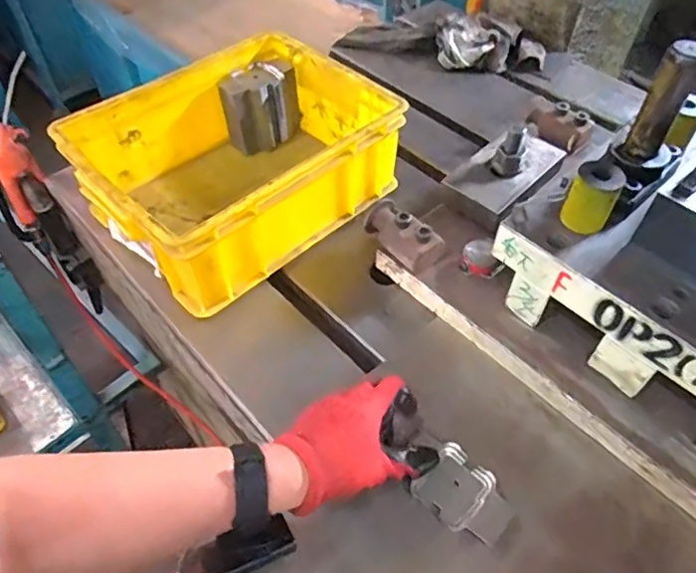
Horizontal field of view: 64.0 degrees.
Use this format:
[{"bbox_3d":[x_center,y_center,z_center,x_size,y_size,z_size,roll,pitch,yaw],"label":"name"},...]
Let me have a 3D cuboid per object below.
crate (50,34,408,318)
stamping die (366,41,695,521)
[{"bbox_3d":[-0.136,-0.157,0.690,0.340,0.132,0.289,-33,58,-24],"label":"crate"},{"bbox_3d":[0.338,-0.022,0.515,0.344,0.233,0.597,-33,58,-24],"label":"stamping die"}]

